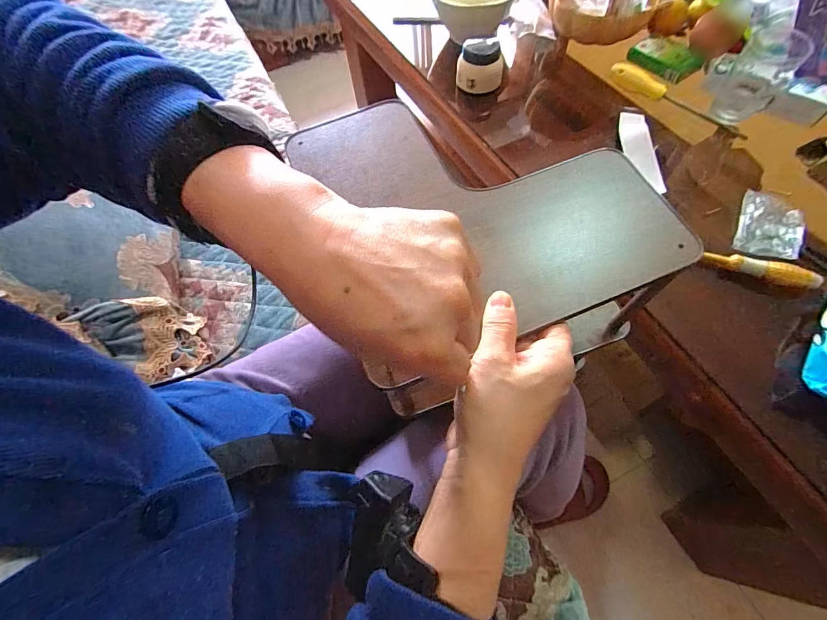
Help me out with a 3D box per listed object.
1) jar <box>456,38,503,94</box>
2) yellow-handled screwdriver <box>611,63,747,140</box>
[{"bbox_3d":[0.119,-0.458,0.691,0.075,0.071,0.081,-1,64,3],"label":"jar"},{"bbox_3d":[0.466,-0.368,0.649,0.252,0.027,0.024,32,69,3],"label":"yellow-handled screwdriver"}]

